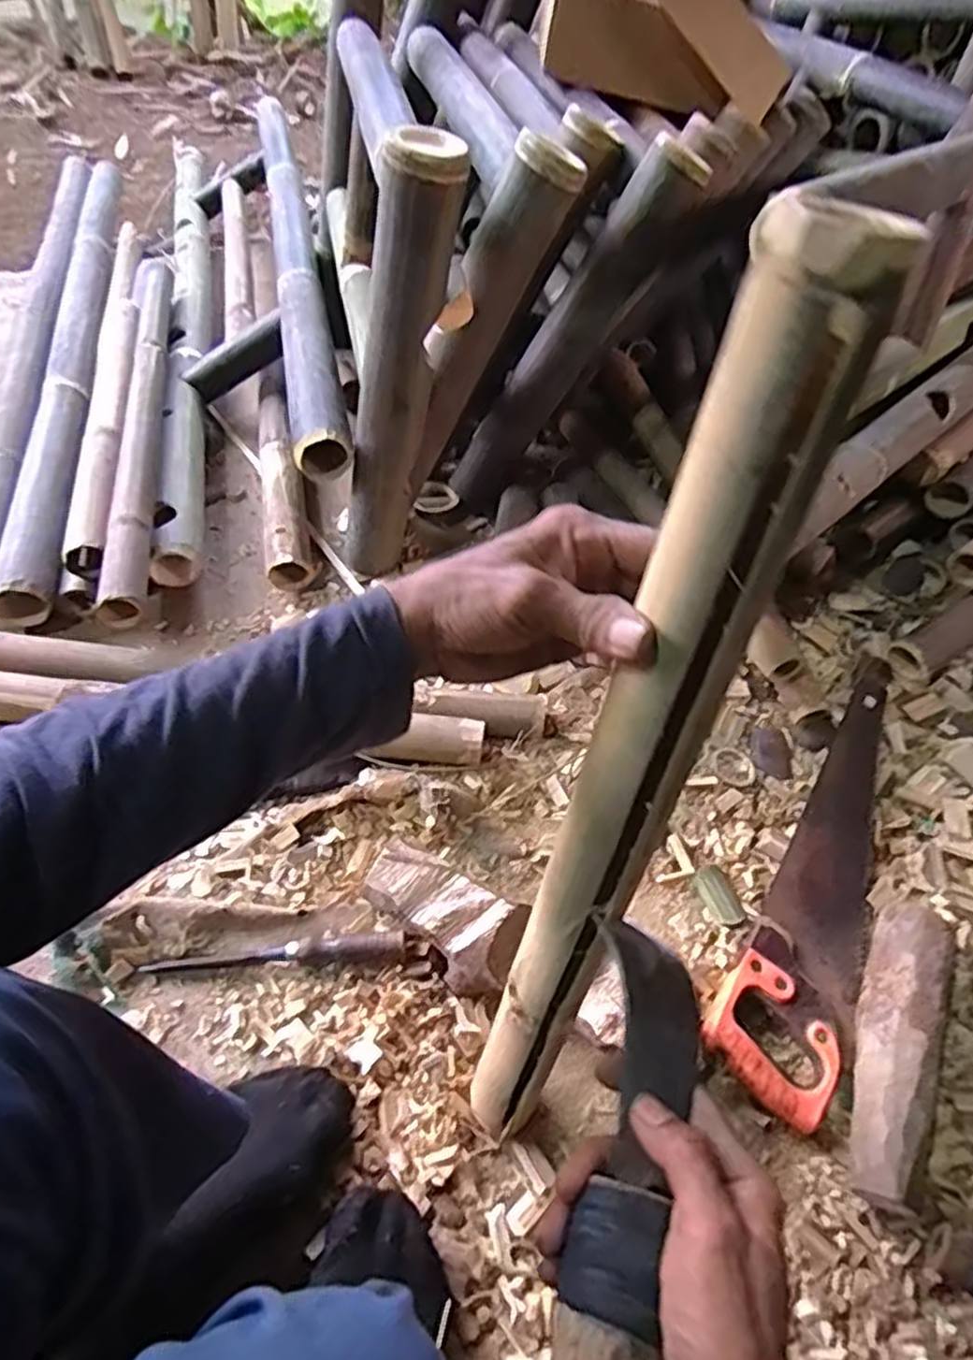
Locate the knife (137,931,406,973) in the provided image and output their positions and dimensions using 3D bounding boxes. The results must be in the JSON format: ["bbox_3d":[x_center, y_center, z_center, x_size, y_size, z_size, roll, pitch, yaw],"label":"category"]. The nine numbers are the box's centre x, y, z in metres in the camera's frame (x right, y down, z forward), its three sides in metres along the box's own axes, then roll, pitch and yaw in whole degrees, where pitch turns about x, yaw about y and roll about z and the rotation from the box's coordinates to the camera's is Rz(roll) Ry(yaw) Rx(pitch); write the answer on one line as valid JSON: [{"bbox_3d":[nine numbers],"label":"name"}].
[{"bbox_3d":[-0.195,0.253,0.677,0.237,0.035,0.018,-1,54,-5],"label":"knife"}]

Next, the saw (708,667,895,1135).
[{"bbox_3d":[0.385,0.188,0.776,0.117,0.020,0.541,30,57,17],"label":"saw"}]

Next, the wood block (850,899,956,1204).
[{"bbox_3d":[0.363,0.322,0.650,0.061,0.064,0.252,24,55,13],"label":"wood block"}]

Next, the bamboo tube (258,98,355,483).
[{"bbox_3d":[-0.345,-0.767,1.293,0.071,0.080,1.423,-8,55,-11],"label":"bamboo tube"}]

